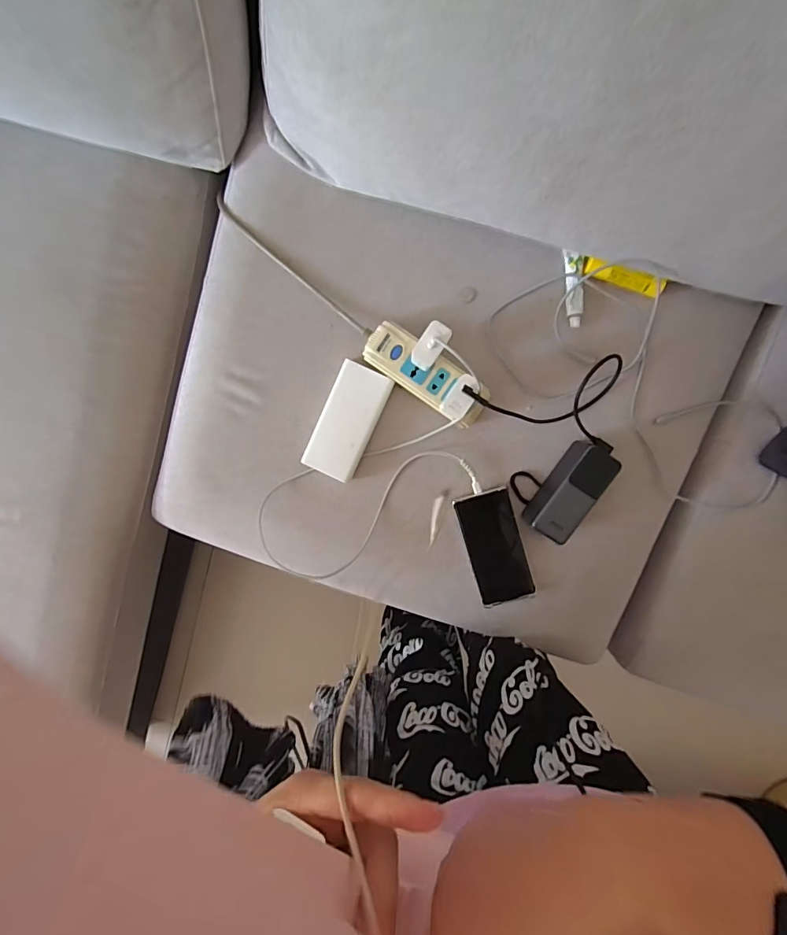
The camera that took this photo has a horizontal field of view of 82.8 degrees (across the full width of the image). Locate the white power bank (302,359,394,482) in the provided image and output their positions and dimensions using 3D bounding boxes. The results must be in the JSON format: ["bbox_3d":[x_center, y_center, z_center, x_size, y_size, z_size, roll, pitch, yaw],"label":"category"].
[{"bbox_3d":[-0.062,-0.062,0.602,0.072,0.031,0.150,24,100,-3],"label":"white power bank"}]

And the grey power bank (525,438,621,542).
[{"bbox_3d":[0.231,0.034,0.587,0.059,0.049,0.127,35,99,-2],"label":"grey power bank"}]

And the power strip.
[{"bbox_3d":[0.040,-0.121,0.580,0.168,0.026,0.059,33,99,-4],"label":"power strip"}]

